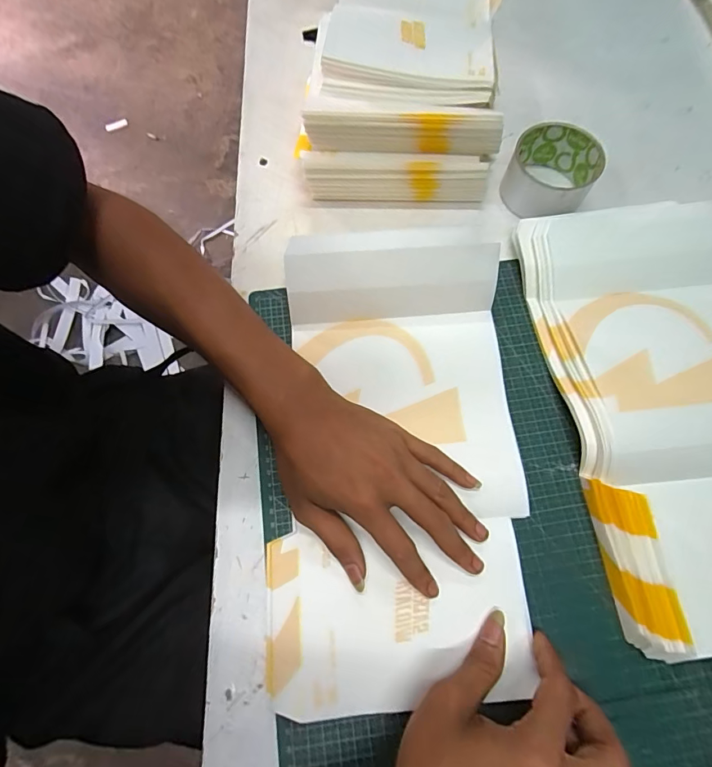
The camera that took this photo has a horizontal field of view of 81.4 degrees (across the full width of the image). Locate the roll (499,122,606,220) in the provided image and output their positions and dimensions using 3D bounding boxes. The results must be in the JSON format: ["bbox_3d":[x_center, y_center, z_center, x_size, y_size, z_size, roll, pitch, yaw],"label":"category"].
[{"bbox_3d":[0.188,-0.203,0.402,0.079,0.047,0.075,0,70,-1],"label":"roll"}]

